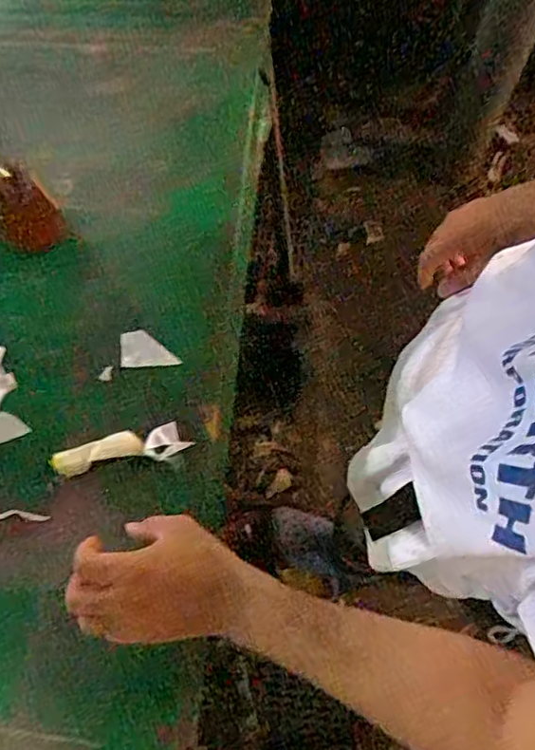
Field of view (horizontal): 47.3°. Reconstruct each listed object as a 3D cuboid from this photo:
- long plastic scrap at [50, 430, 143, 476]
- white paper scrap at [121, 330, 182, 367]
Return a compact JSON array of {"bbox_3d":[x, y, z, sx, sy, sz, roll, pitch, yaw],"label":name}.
[{"bbox_3d":[-0.177,0.081,0.635,0.092,0.006,0.027,-17,76,0],"label":"long plastic scrap"},{"bbox_3d":[-0.129,-0.029,0.661,0.061,0.012,0.038,-6,76,3],"label":"white paper scrap"}]

